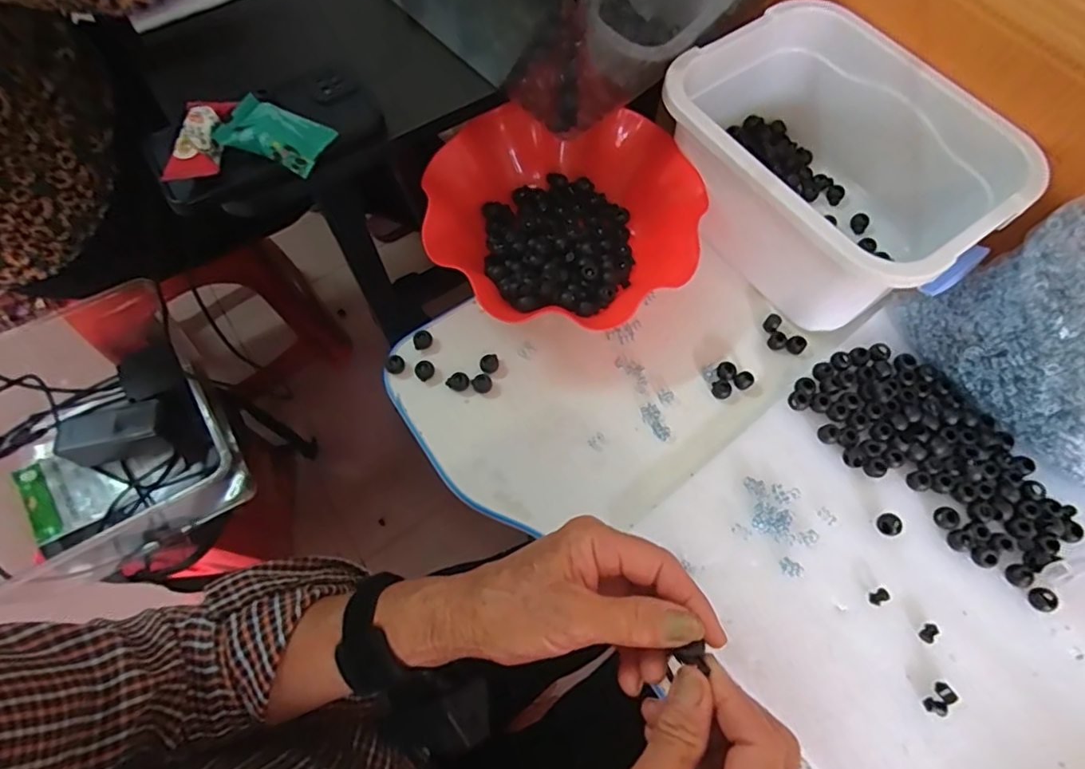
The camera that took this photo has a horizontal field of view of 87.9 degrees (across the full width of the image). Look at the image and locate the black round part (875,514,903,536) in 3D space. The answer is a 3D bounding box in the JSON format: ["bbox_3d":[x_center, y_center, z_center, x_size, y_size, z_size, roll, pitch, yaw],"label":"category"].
[{"bbox_3d":[0.248,0.100,0.401,0.014,0.008,0.016,-11,69,-2],"label":"black round part"}]

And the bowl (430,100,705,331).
[{"bbox_3d":[0.019,-0.146,0.480,0.218,0.060,0.209,-1,69,2],"label":"bowl"}]

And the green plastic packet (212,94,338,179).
[{"bbox_3d":[-0.191,-0.179,0.403,0.067,0.020,0.043,16,67,8],"label":"green plastic packet"}]

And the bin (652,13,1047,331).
[{"bbox_3d":[0.229,-0.179,0.458,0.183,0.101,0.250,-39,72,-10],"label":"bin"}]

